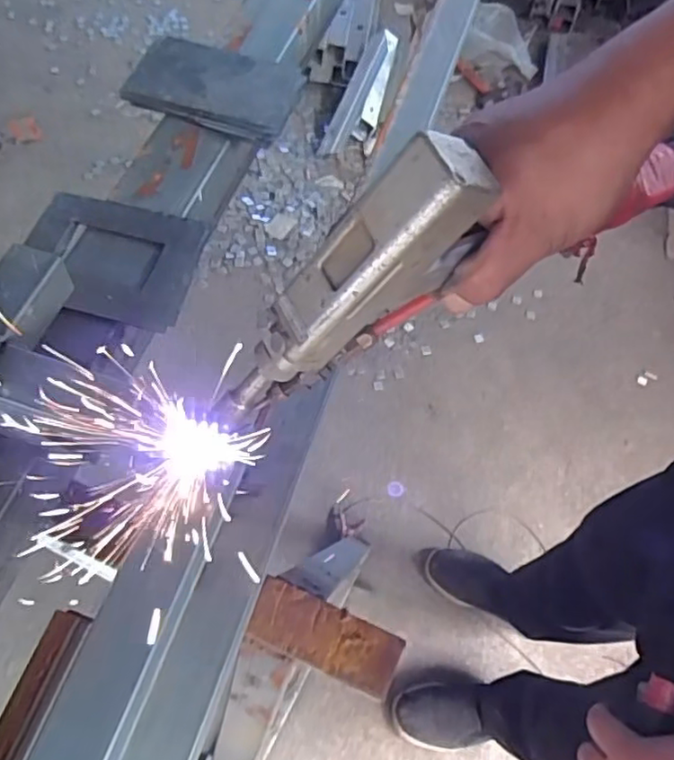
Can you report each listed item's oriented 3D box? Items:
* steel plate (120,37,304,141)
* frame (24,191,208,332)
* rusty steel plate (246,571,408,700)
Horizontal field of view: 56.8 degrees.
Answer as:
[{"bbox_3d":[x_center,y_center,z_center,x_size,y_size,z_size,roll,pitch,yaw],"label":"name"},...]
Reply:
[{"bbox_3d":[-0.126,-0.317,0.665,0.165,0.018,0.112,18,65,1],"label":"steel plate"},{"bbox_3d":[-0.208,-0.113,0.567,0.153,0.017,0.127,11,62,1],"label":"frame"},{"bbox_3d":[-0.010,0.209,0.510,0.123,0.011,0.049,23,63,7],"label":"rusty steel plate"}]

